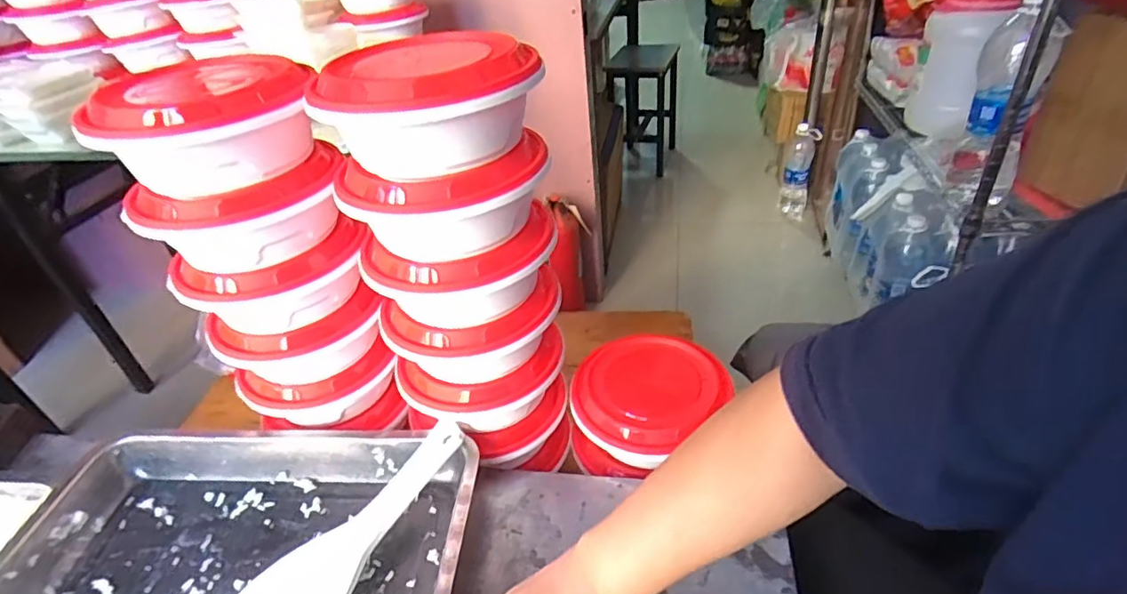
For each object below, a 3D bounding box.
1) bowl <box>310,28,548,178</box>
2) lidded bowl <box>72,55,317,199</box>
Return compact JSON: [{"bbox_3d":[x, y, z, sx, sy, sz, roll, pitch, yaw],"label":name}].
[{"bbox_3d":[-0.094,-0.140,0.409,0.149,0.067,0.132,-2,37,5],"label":"bowl"},{"bbox_3d":[-0.270,-0.139,0.435,0.152,0.074,0.127,-13,37,-9],"label":"lidded bowl"}]

